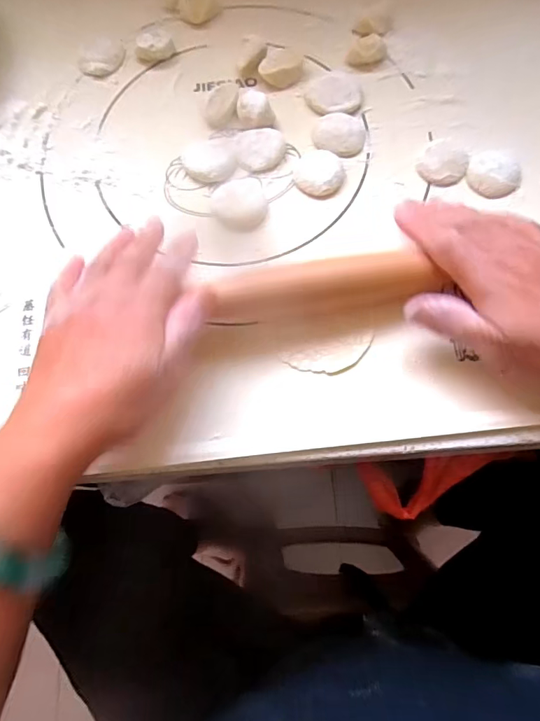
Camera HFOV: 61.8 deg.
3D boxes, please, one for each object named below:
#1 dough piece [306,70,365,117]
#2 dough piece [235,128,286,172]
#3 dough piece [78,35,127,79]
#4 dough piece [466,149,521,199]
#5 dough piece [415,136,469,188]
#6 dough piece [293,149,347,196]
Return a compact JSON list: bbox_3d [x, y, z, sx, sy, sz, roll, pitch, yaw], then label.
[{"bbox_3d":[0.052,-0.215,0.361,0.045,0.006,0.043,-1,73,2],"label":"dough piece"},{"bbox_3d":[-0.008,-0.161,0.345,0.037,0.010,0.032,2,73,3],"label":"dough piece"},{"bbox_3d":[-0.143,-0.260,0.386,0.036,0.008,0.039,-1,73,2],"label":"dough piece"},{"bbox_3d":[0.166,-0.140,0.333,0.037,0.008,0.041,6,73,4],"label":"dough piece"},{"bbox_3d":[0.130,-0.151,0.338,0.036,0.009,0.042,23,75,9],"label":"dough piece"},{"bbox_3d":[0.037,-0.143,0.339,0.036,0.007,0.041,-28,74,-6],"label":"dough piece"}]

